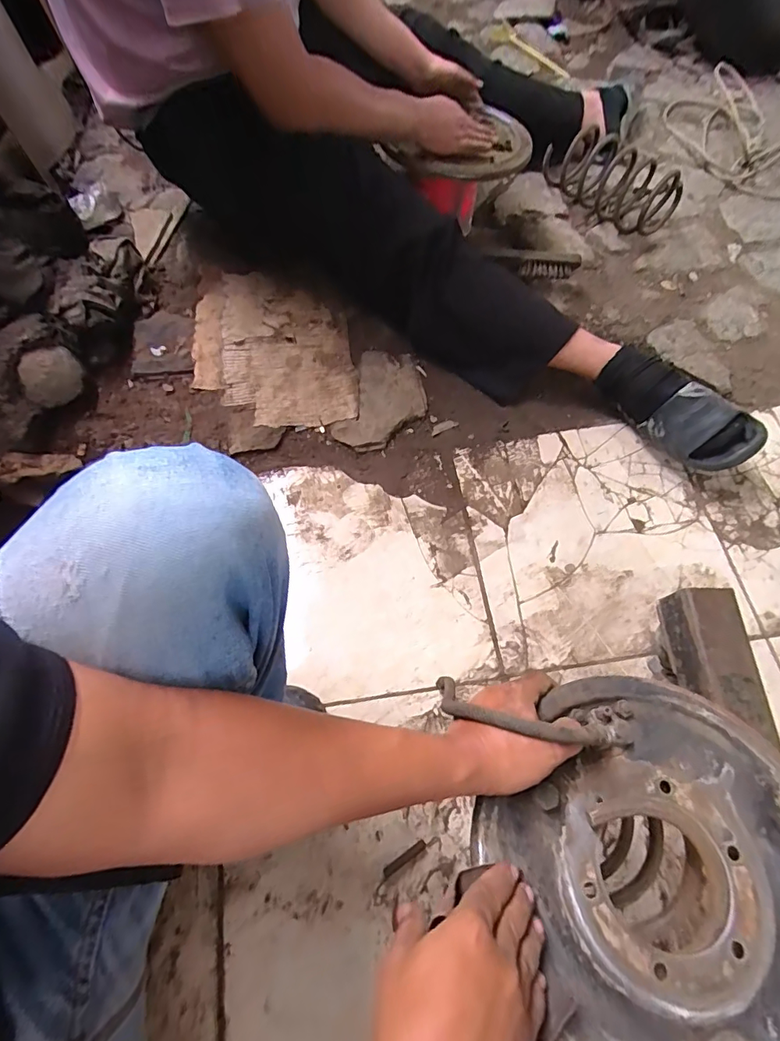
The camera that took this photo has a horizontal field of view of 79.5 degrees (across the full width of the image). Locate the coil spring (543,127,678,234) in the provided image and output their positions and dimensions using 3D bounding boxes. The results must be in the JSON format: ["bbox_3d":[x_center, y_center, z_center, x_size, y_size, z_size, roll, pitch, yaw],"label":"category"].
[{"bbox_3d":[0.501,-0.773,1.067,0.310,0.106,0.115,39,73,17],"label":"coil spring"}]

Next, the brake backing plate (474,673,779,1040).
[{"bbox_3d":[0.202,0.250,0.338,0.243,0.051,0.258,-1,66,2],"label":"brake backing plate"}]

